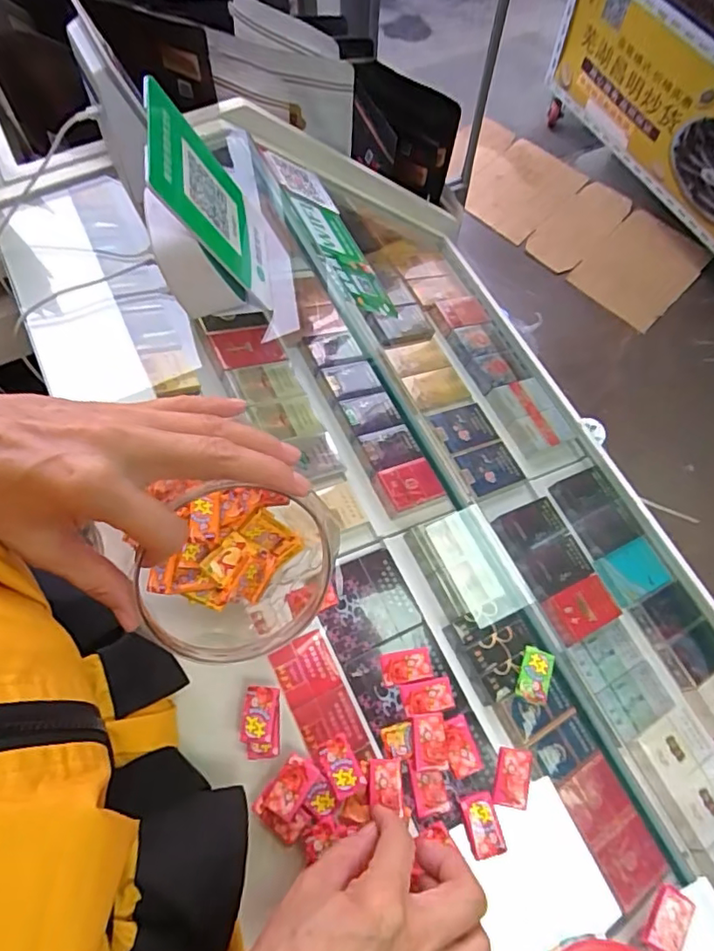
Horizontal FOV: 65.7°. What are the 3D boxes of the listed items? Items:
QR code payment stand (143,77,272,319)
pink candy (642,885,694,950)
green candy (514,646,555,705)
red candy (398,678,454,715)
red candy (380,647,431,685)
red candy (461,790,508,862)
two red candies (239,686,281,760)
[{"bbox_3d":[-0.129,-0.220,0.460,0.085,0.131,0.119,-12,70,-6],"label":"QR code payment stand"},{"bbox_3d":[0.193,0.276,0.341,0.019,0.008,0.036,34,72,11],"label":"pink candy"},{"bbox_3d":[0.127,0.142,0.393,0.026,0.005,0.036,24,70,-12],"label":"green candy"},{"bbox_3d":[0.050,0.157,0.392,0.036,0.008,0.022,-8,69,-4],"label":"red candy"},{"bbox_3d":[0.036,0.138,0.400,0.035,0.004,0.022,-9,69,-4],"label":"red candy"},{"bbox_3d":[0.082,0.229,0.362,0.022,0.007,0.036,-13,70,-6],"label":"red candy"},{"bbox_3d":[-0.065,0.168,0.377,0.026,0.009,0.044,1,69,0],"label":"two red candies"}]

